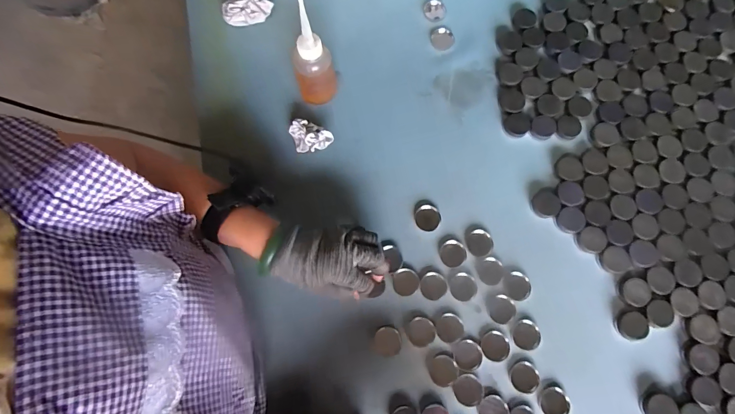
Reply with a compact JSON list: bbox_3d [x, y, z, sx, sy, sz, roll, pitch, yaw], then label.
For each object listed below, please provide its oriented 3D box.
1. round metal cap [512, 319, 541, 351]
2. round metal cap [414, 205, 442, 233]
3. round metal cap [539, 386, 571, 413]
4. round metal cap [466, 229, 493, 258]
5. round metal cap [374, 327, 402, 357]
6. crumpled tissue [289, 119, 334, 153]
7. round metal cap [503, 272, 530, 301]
[{"bbox_3d":[0.194,0.156,0.434,0.032,0.008,0.035,0,76,1],"label":"round metal cap"},{"bbox_3d":[0.079,0.014,0.467,0.031,0.012,0.034,0,76,1],"label":"round metal cap"},{"bbox_3d":[0.218,0.229,0.413,0.031,0.011,0.035,-9,76,-2],"label":"round metal cap"},{"bbox_3d":[0.144,0.046,0.456,0.031,0.006,0.034,0,76,1],"label":"round metal cap"},{"bbox_3d":[0.026,0.164,0.434,0.031,0.005,0.032,0,76,1],"label":"round metal cap"},{"bbox_3d":[-0.078,-0.098,0.492,0.052,0.032,0.042,-19,77,-4],"label":"crumpled tissue"},{"bbox_3d":[0.185,0.098,0.440,0.031,0.004,0.033,0,76,1],"label":"round metal cap"}]

